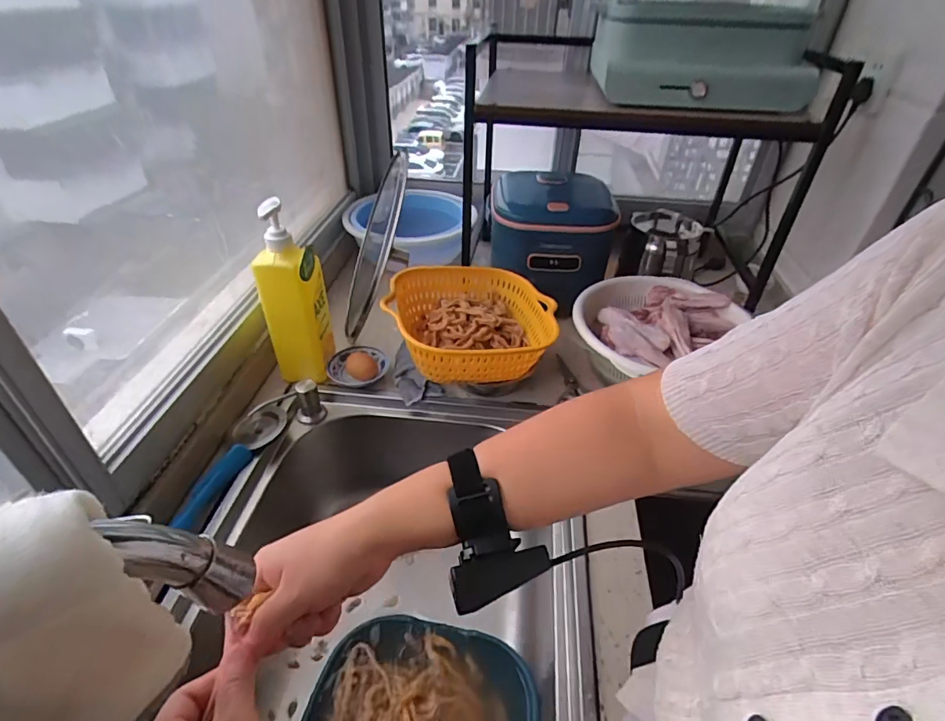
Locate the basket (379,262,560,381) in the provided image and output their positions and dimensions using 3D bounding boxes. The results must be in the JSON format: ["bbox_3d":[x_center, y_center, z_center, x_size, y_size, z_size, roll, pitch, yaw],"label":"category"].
[{"bbox_3d":[0.000,-0.059,0.738,0.236,0.083,0.232,-6,39,-11],"label":"basket"}]

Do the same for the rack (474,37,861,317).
[{"bbox_3d":[0.270,-0.399,0.931,0.541,0.331,0.425,4,38,1],"label":"rack"}]

